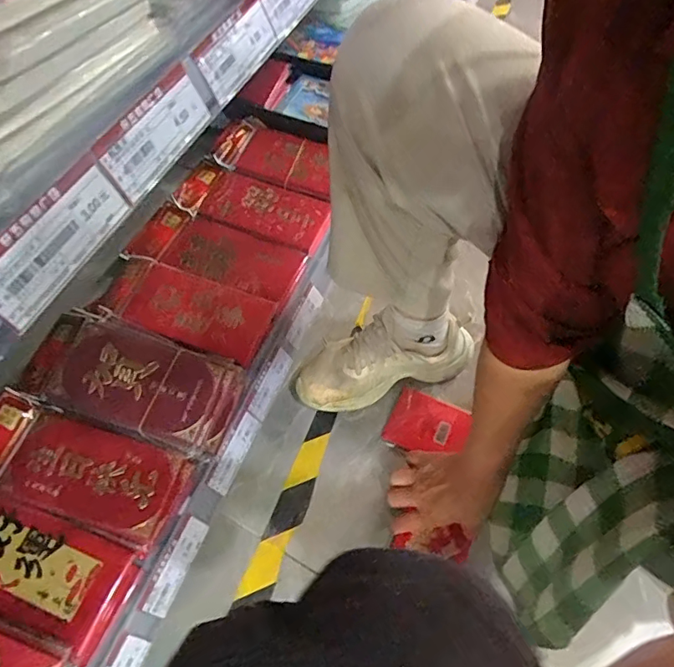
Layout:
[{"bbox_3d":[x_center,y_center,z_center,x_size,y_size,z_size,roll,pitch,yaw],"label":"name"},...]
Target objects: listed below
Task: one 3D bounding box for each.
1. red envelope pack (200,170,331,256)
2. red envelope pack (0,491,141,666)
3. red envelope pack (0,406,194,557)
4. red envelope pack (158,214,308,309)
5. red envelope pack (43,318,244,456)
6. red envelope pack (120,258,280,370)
[{"bbox_3d":[-0.099,-0.177,0.708,0.175,0.013,0.092,20,59,10],"label":"red envelope pack"},{"bbox_3d":[-0.280,0.217,0.465,0.172,0.022,0.087,22,59,11],"label":"red envelope pack"},{"bbox_3d":[-0.244,0.143,0.497,0.168,0.013,0.089,19,59,9],"label":"red envelope pack"},{"bbox_3d":[-0.136,-0.104,0.655,0.173,0.007,0.097,18,59,9],"label":"red envelope pack"},{"bbox_3d":[-0.205,0.053,0.534,0.182,0.034,0.097,19,59,9],"label":"red envelope pack"},{"bbox_3d":[-0.167,-0.028,0.600,0.160,0.021,0.096,19,59,9],"label":"red envelope pack"}]

